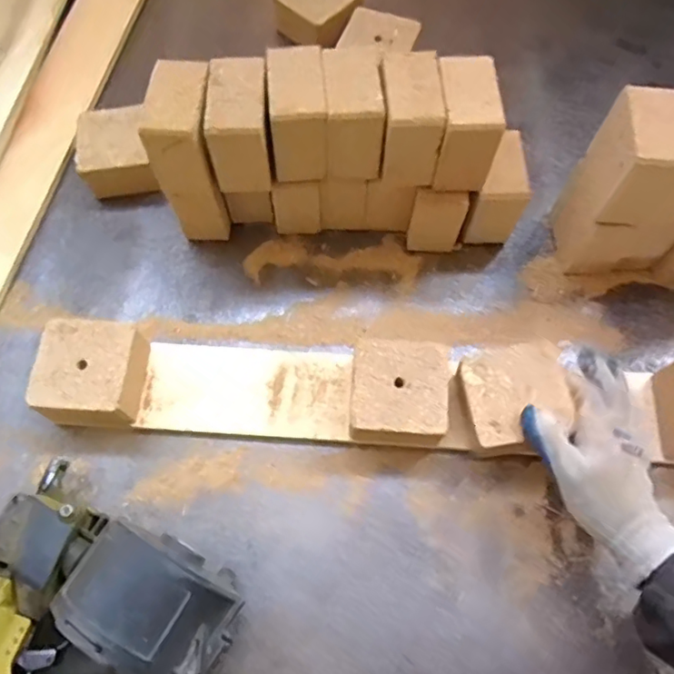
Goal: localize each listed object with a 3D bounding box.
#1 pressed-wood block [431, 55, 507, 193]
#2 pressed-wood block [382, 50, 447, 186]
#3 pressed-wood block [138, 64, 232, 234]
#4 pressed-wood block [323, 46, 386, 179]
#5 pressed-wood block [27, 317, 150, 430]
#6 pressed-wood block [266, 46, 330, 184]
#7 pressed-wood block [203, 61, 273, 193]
[{"bbox_3d":[0.121,-0.203,0.544,0.050,0.086,0.084,1,67,0],"label":"pressed-wood block"},{"bbox_3d":[0.069,-0.208,0.547,0.050,0.087,0.083,-3,67,-1],"label":"pressed-wood block"},{"bbox_3d":[-0.146,-0.180,0.588,0.054,0.185,0.082,-2,69,-1],"label":"pressed-wood block"},{"bbox_3d":[0.016,-0.212,0.546,0.054,0.085,0.083,-1,67,0],"label":"pressed-wood block"},{"bbox_3d":[-0.241,0.038,0.569,0.100,0.064,0.092,1,68,0],"label":"pressed-wood block"},{"bbox_3d":[-0.037,-0.217,0.552,0.050,0.086,0.089,-4,67,-1],"label":"pressed-wood block"},{"bbox_3d":[-0.092,-0.202,0.550,0.059,0.089,0.085,-3,67,-1],"label":"pressed-wood block"}]

